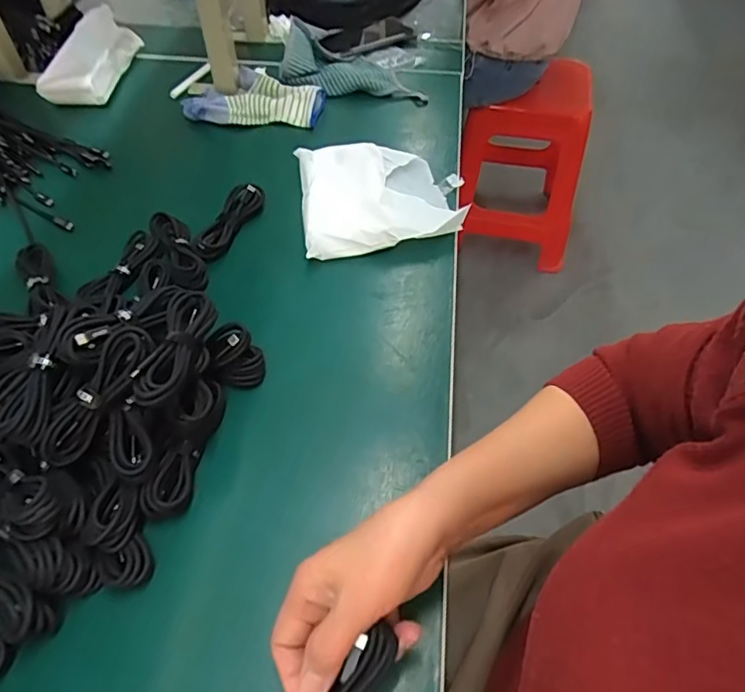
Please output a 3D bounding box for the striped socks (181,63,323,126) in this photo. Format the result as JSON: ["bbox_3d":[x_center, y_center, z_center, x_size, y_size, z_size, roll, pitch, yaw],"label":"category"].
[{"bbox_3d":[-0.162,-0.331,0.728,0.186,0.036,0.095,7,53,6],"label":"striped socks"}]

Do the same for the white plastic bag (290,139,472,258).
[{"bbox_3d":[0.011,-0.170,0.609,0.181,0.044,0.176,-7,52,-5],"label":"white plastic bag"}]

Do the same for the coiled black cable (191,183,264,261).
[{"bbox_3d":[-0.155,-0.136,0.577,0.030,0.021,0.114,17,54,13],"label":"coiled black cable"}]

